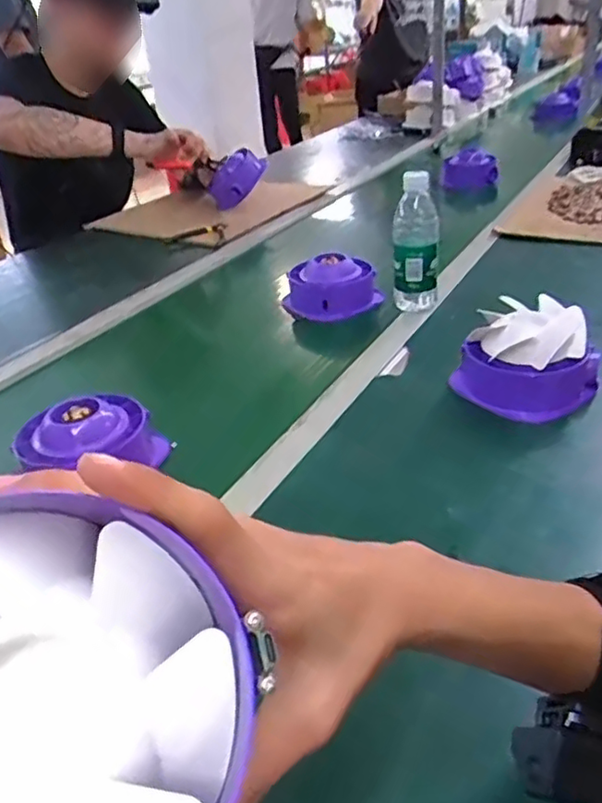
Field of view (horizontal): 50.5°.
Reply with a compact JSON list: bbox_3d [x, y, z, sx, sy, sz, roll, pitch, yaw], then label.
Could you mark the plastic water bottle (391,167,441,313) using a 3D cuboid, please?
[{"bbox_3d":[0.160,-0.214,0.890,0.061,0.201,0.068,2,32,13],"label":"plastic water bottle"}]

